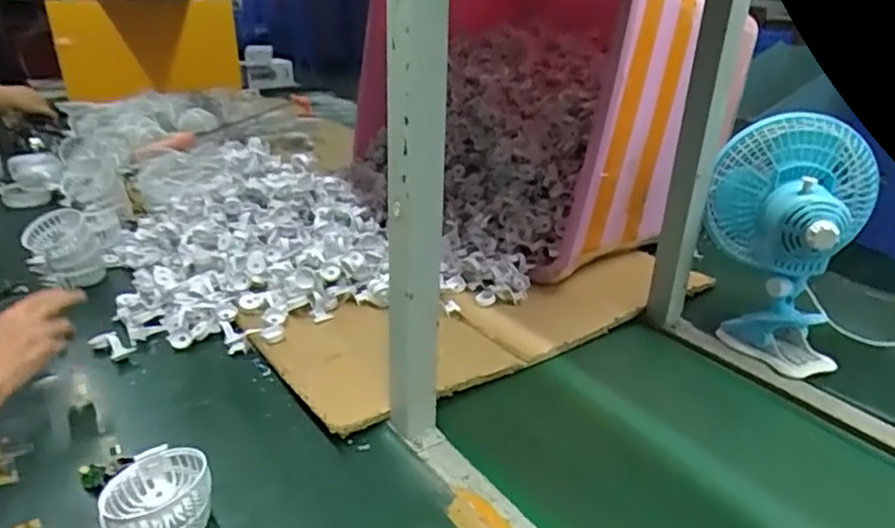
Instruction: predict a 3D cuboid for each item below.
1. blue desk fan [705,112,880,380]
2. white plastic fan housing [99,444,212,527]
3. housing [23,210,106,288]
[{"bbox_3d":[0.423,-0.027,0.813,0.176,0.294,0.139,14,29,27],"label":"blue desk fan"},{"bbox_3d":[-0.261,0.216,0.575,0.087,0.065,0.086,-13,28,-25],"label":"white plastic fan housing"},{"bbox_3d":[-0.567,-0.026,0.938,0.080,0.095,0.093,-11,28,-22],"label":"housing"}]

